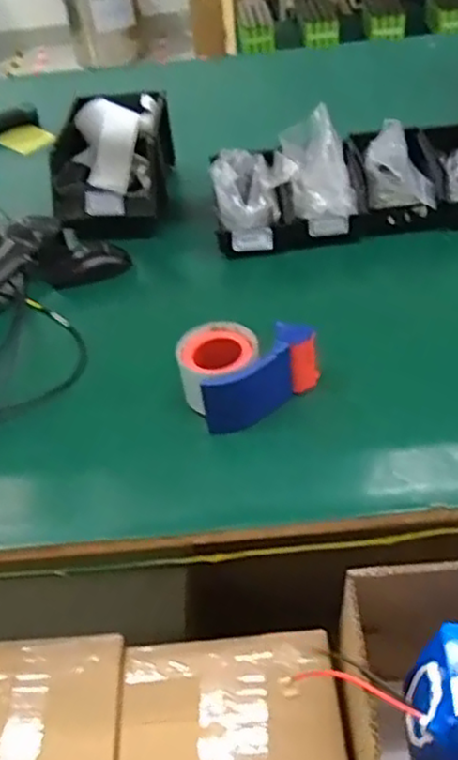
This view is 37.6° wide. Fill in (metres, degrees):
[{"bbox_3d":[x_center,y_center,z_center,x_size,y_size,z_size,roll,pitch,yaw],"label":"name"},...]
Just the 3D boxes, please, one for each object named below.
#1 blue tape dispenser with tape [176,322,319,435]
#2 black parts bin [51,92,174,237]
[{"bbox_3d":[0.024,-0.009,0.727,0.148,0.077,0.110,-9,45,-1],"label":"blue tape dispenser with tape"},{"bbox_3d":[-0.184,-0.338,1.055,0.176,0.112,0.252,-6,45,2],"label":"black parts bin"}]

